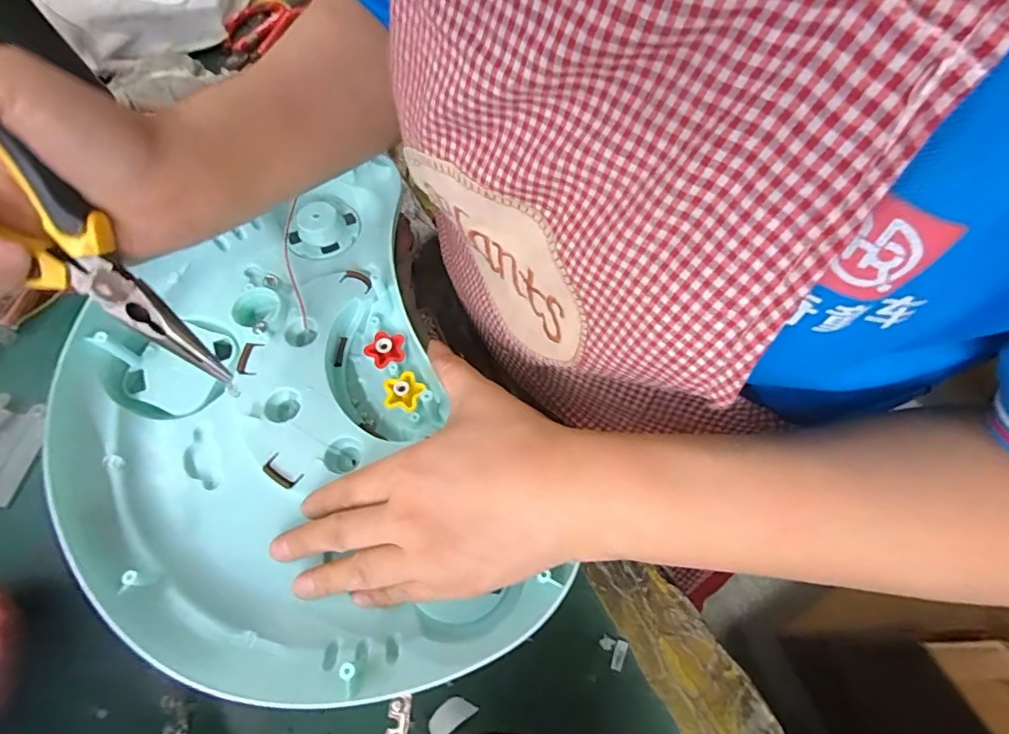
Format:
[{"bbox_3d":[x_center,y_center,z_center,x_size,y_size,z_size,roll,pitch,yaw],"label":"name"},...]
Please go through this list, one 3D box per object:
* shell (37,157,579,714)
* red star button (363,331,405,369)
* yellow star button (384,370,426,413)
[{"bbox_3d":[-0.124,0.028,0.281,0.205,0.058,0.309,-23,67,-8],"label":"shell"},{"bbox_3d":[-0.078,-0.013,0.321,0.026,0.011,0.026,-23,67,-8],"label":"red star button"},{"bbox_3d":[-0.063,0.015,0.308,0.024,0.010,0.025,8,66,6],"label":"yellow star button"}]

